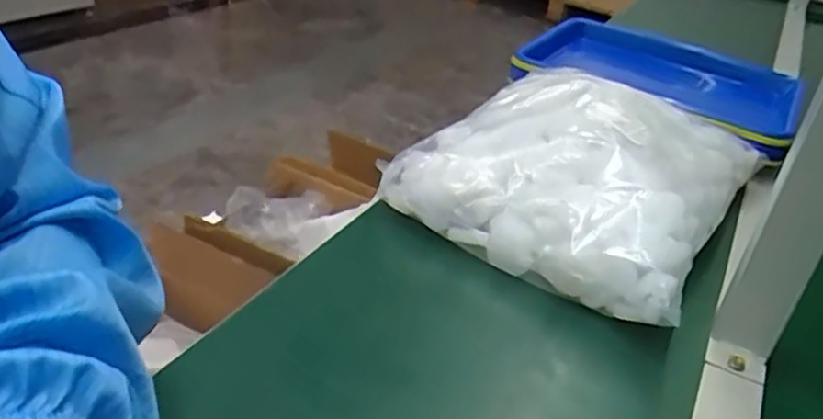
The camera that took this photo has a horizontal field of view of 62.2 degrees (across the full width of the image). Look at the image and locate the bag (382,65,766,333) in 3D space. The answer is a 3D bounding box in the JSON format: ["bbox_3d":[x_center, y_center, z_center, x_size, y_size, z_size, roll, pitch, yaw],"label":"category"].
[{"bbox_3d":[0.161,-0.044,0.643,0.265,0.106,0.319,23,35,23],"label":"bag"}]

